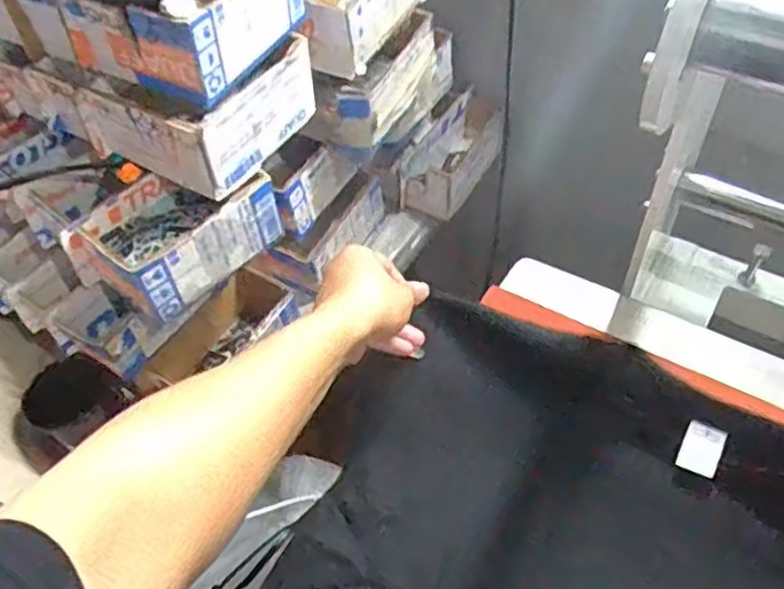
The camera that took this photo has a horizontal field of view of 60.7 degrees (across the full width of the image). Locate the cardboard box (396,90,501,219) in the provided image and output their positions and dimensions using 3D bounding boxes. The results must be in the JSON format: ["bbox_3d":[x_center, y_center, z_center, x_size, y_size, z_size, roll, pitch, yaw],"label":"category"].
[{"bbox_3d":[0.080,-0.177,0.873,0.084,0.077,0.178,27,58,22],"label":"cardboard box"}]

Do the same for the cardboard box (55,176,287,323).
[{"bbox_3d":[-0.193,-0.057,0.612,0.099,0.069,0.150,31,60,25],"label":"cardboard box"}]

